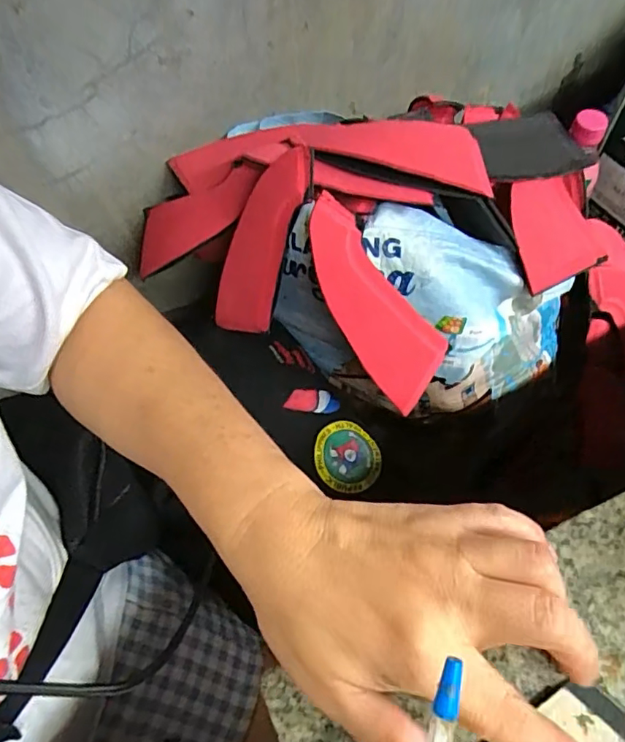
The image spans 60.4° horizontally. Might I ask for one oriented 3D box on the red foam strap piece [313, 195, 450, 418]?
[{"bbox_3d":[0.047,-0.052,0.455,0.067,0.009,0.182,-38,104,10],"label":"red foam strap piece"}]

